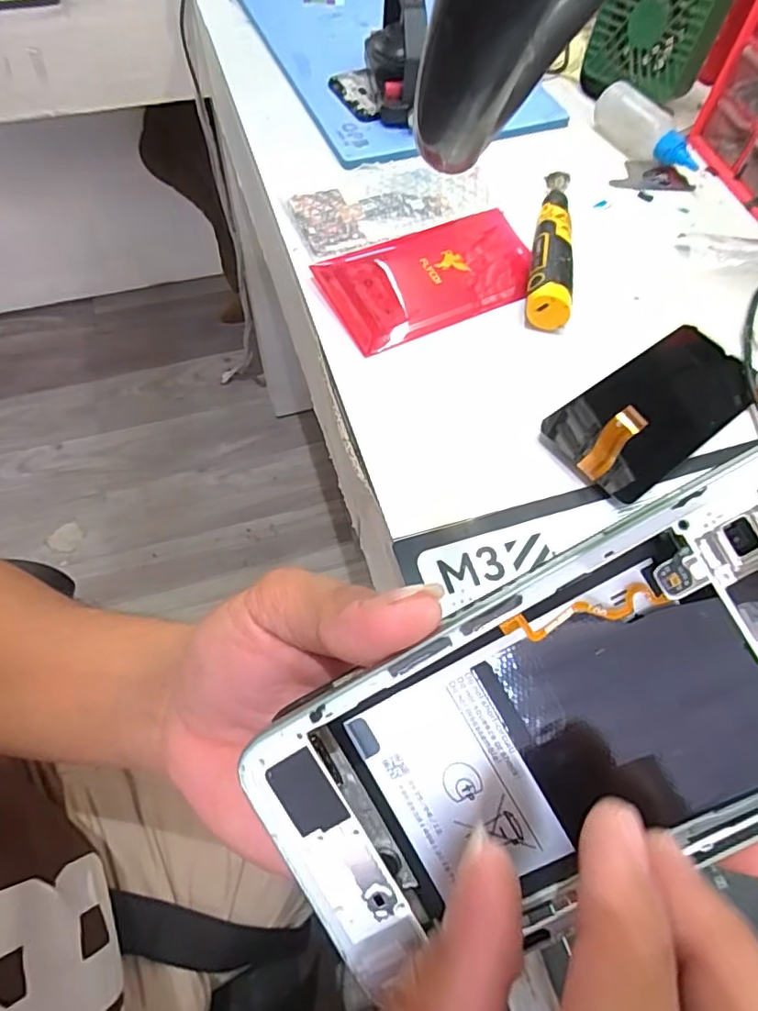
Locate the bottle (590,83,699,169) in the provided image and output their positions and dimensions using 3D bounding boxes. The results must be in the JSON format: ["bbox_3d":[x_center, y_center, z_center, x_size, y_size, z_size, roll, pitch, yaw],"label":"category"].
[{"bbox_3d":[0.232,-0.325,0.490,0.034,0.042,0.100,-24,65,-14],"label":"bottle"}]

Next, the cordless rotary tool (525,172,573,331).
[{"bbox_3d":[0.129,-0.198,0.418,0.030,0.029,0.163,12,62,4],"label":"cordless rotary tool"}]

